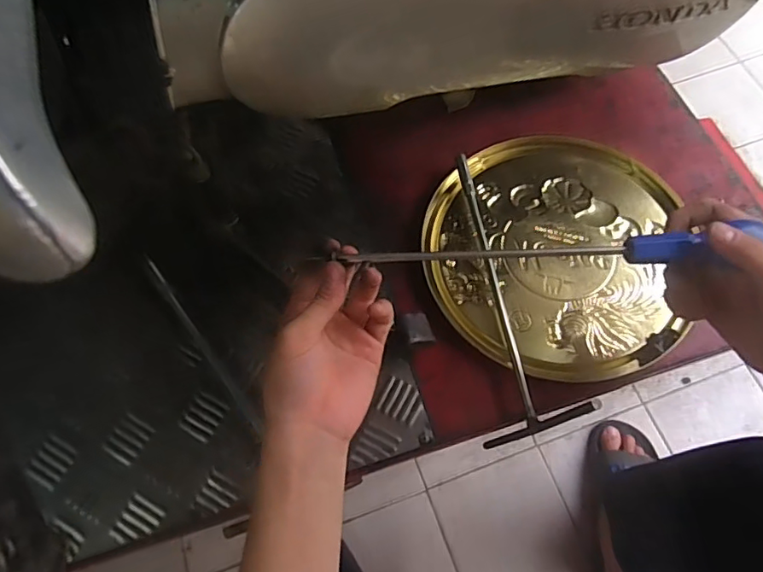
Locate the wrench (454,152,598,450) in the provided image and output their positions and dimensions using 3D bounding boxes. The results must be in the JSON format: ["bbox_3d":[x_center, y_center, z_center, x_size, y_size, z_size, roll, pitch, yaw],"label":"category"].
[{"bbox_3d":[0.120,0.000,0.513,0.104,0.019,0.288,-6,66,0],"label":"wrench"}]

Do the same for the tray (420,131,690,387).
[{"bbox_3d":[0.163,-0.040,0.534,0.231,0.021,0.259,6,67,6],"label":"tray"}]

